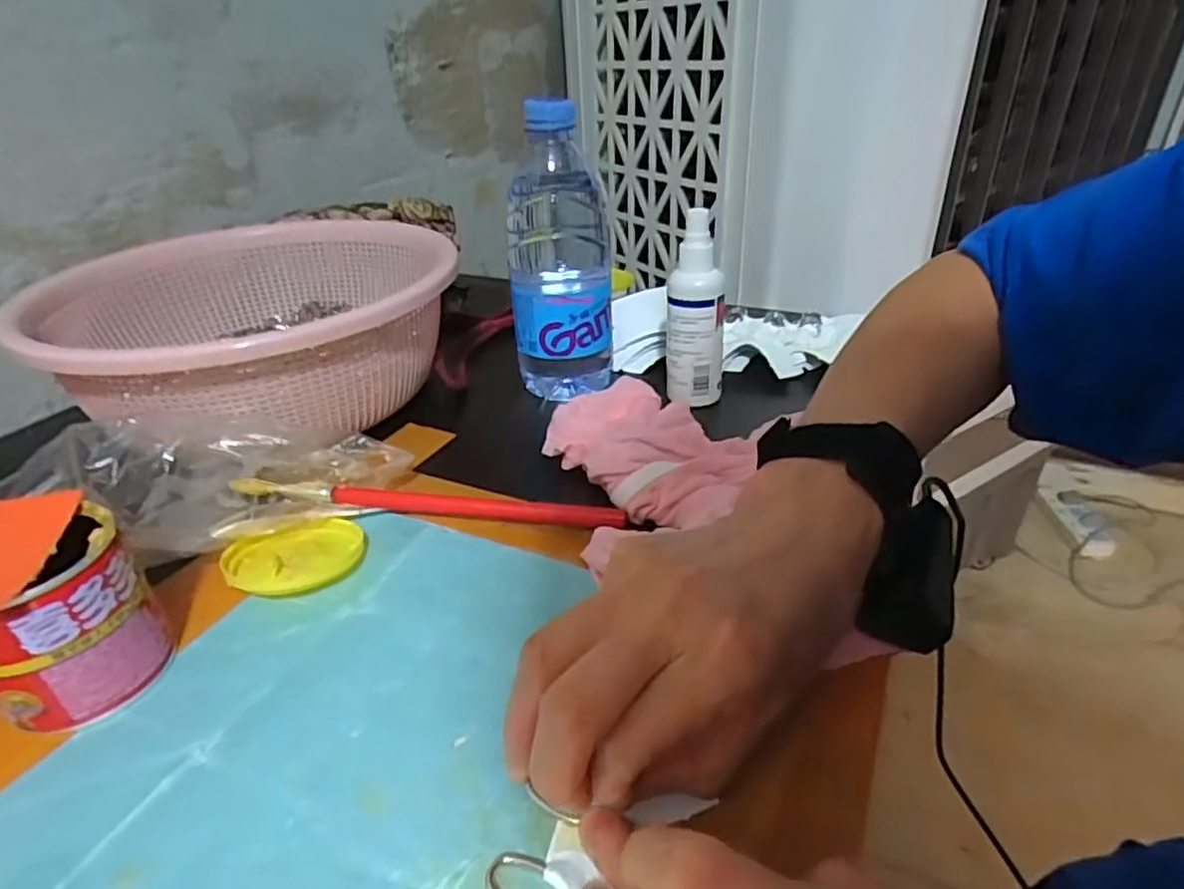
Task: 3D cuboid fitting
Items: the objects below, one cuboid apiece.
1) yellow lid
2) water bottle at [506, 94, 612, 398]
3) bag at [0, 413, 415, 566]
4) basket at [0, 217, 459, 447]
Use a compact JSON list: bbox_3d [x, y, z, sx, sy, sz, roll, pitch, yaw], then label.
[{"bbox_3d":[-0.152,0.056,0.346,0.064,0.013,0.053,-16,33,-19],"label":"yellow lid"},{"bbox_3d":[-0.022,-0.127,0.466,0.070,0.190,0.062,-4,31,-1],"label":"water bottle"},{"bbox_3d":[-0.198,0.020,0.369,0.185,0.051,0.084,-1,29,-28],"label":"bag"},{"bbox_3d":[-0.238,-0.086,0.491,0.253,0.091,0.281,-21,35,-26],"label":"basket"}]

